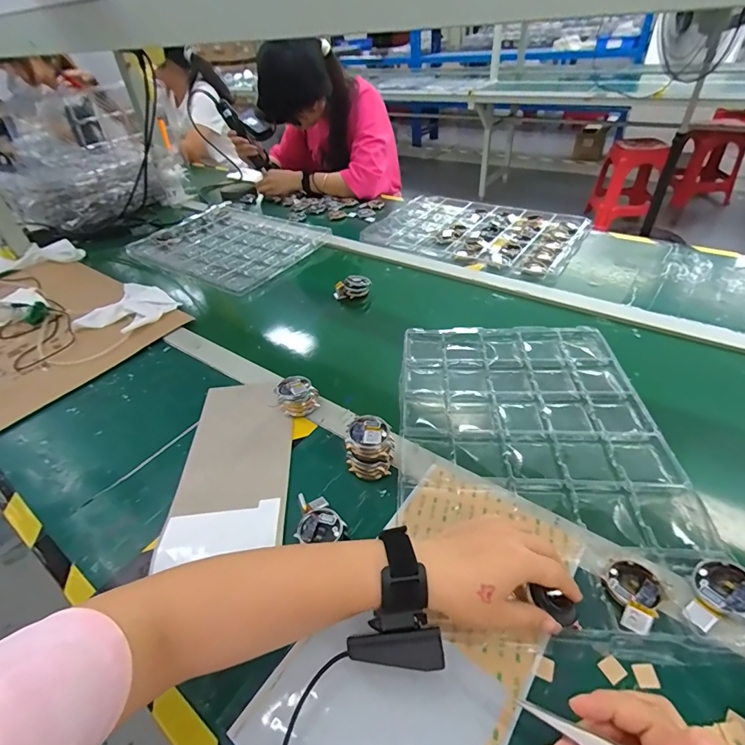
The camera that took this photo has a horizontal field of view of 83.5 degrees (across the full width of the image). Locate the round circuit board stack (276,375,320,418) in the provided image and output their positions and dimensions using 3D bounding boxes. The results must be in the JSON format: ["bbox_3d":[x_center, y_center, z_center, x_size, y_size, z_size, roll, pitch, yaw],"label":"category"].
[{"bbox_3d":[-0.099,0.033,0.559,0.049,0.045,0.041,-19,42,-16],"label":"round circuit board stack"}]

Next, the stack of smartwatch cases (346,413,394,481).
[{"bbox_3d":[-0.002,0.087,0.465,0.045,0.066,0.042,16,44,24],"label":"stack of smartwatch cases"}]

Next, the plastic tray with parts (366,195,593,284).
[{"bbox_3d":[0.237,-0.333,0.972,0.452,0.021,0.292,20,46,28],"label":"plastic tray with parts"}]

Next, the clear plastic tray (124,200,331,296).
[{"bbox_3d":[-0.352,-0.314,1.028,0.447,0.043,0.322,25,49,31],"label":"clear plastic tray"}]

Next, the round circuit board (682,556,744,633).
[{"bbox_3d":[0.287,0.185,0.350,0.065,0.006,0.043,-35,33,-4],"label":"round circuit board"}]

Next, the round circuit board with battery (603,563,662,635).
[{"bbox_3d":[0.222,0.188,0.358,0.041,0.011,0.060,28,51,34],"label":"round circuit board with battery"}]

